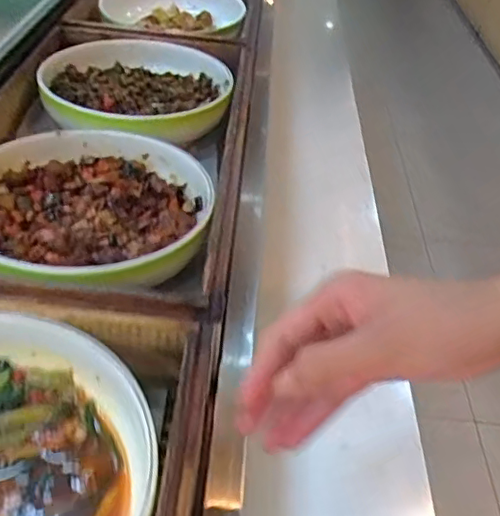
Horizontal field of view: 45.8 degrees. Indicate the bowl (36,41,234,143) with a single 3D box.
[{"bbox_3d":[-0.145,-0.215,0.765,0.224,0.066,0.235,-6,41,-15],"label":"bowl"}]

